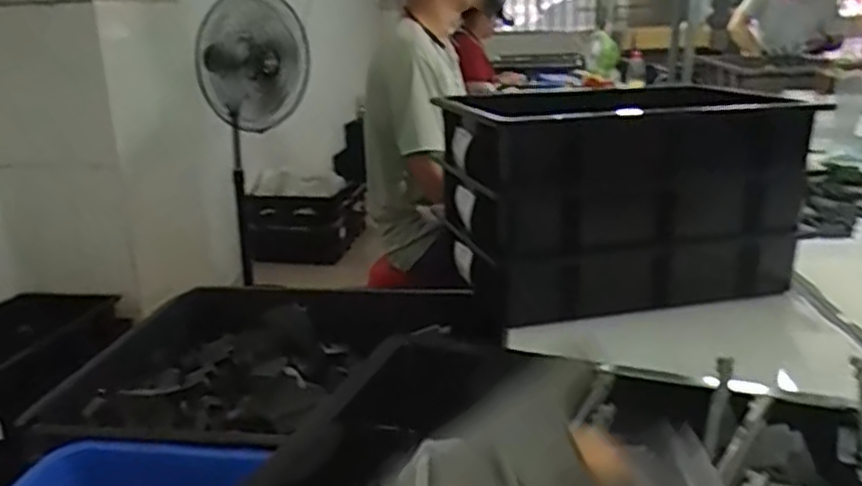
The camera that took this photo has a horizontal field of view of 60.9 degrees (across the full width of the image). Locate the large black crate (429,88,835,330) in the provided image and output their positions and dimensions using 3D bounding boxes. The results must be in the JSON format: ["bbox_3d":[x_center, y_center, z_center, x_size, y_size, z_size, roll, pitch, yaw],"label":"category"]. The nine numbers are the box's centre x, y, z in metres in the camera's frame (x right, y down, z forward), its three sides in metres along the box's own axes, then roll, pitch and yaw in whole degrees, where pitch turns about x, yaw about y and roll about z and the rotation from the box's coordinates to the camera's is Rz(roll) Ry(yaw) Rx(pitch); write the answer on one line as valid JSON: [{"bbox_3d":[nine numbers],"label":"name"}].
[{"bbox_3d":[0.248,-0.068,1.017,0.423,0.271,0.280,-7,18,-16],"label":"large black crate"}]

